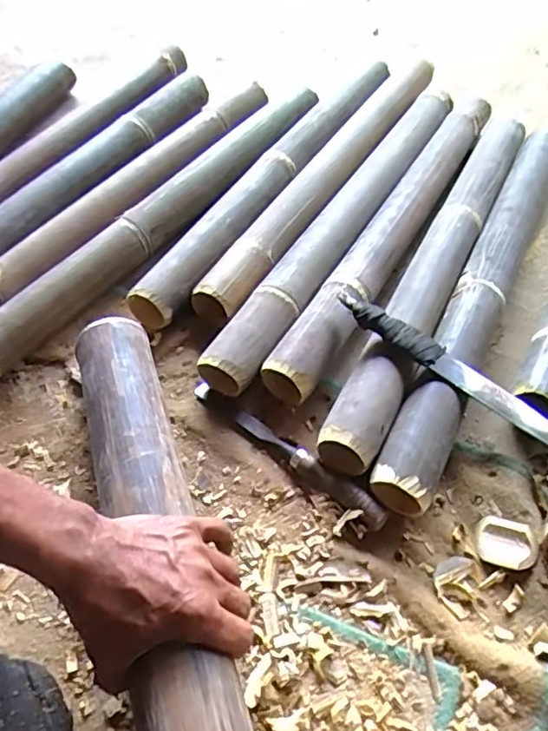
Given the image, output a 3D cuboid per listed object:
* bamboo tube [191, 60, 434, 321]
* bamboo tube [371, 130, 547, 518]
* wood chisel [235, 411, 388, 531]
[{"bbox_3d":[0.089,-0.284,0.824,0.063,0.049,0.639,28,57,17],"label":"bamboo tube"},{"bbox_3d":[0.265,-0.097,0.706,0.067,0.071,0.643,24,56,15],"label":"bamboo tube"},{"bbox_3d":[0.034,0.102,0.574,0.185,0.021,0.024,36,60,21],"label":"wood chisel"}]

